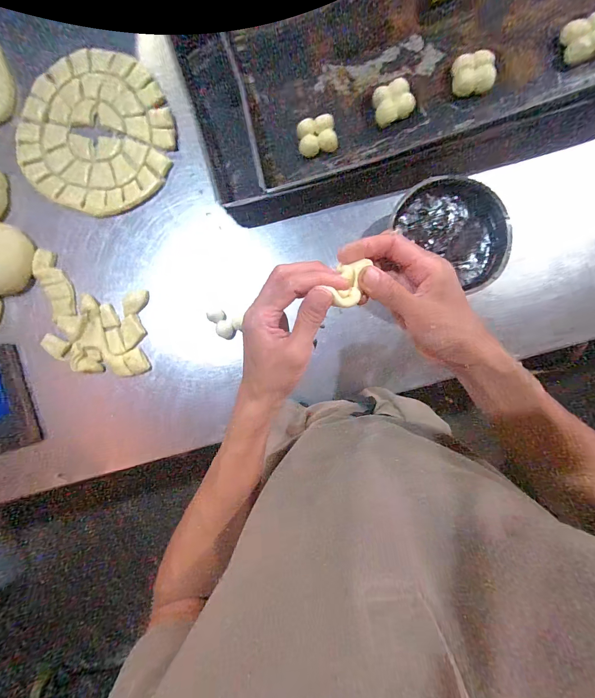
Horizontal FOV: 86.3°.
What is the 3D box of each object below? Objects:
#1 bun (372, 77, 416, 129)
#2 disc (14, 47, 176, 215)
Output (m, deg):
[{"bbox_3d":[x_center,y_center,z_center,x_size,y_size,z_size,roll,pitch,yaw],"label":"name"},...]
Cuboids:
[{"bbox_3d":[0.167,-0.433,0.558,0.068,0.037,0.063,-21,88,1],"label":"bun"},{"bbox_3d":[-0.383,-0.412,0.607,0.289,0.026,0.281,0,89,1],"label":"disc"}]

